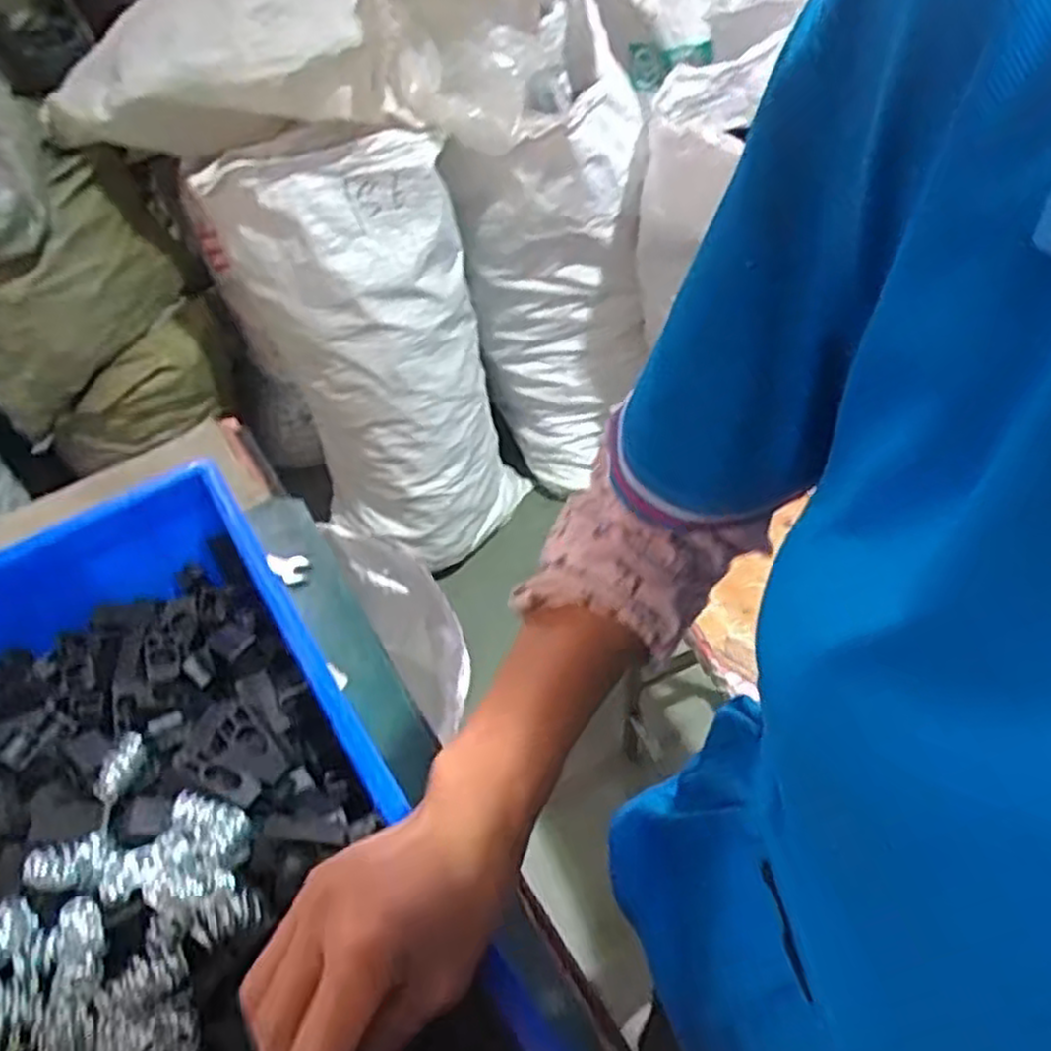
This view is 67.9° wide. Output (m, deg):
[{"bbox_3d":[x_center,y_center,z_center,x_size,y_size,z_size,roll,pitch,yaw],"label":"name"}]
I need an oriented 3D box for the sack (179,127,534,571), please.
[{"bbox_3d":[-0.221,-0.253,1.335,0.388,0.810,0.252,-17,50,-8],"label":"sack"}]

